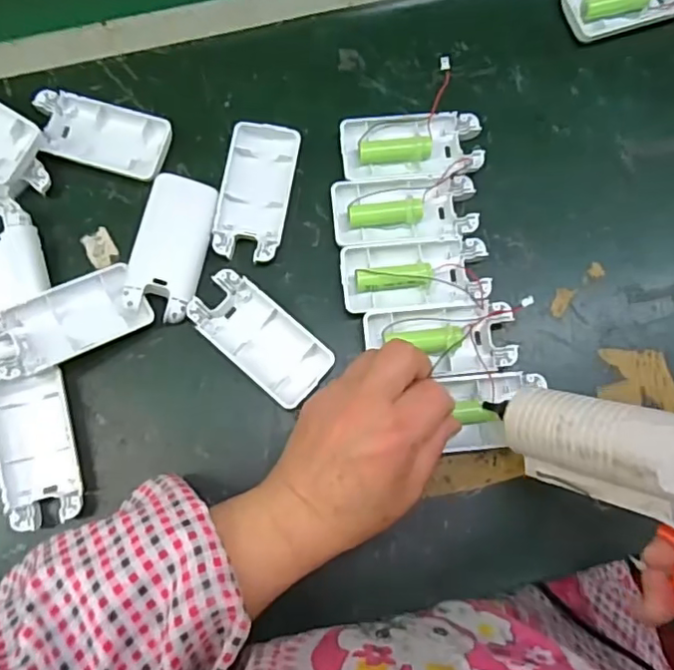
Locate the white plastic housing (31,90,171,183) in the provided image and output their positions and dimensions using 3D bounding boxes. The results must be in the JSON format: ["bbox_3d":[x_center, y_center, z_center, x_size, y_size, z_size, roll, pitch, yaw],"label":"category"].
[{"bbox_3d":[-0.160,-0.136,0.411,0.092,0.013,0.046,17,78,2],"label":"white plastic housing"}]

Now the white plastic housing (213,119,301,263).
[{"bbox_3d":[-0.054,-0.095,0.406,0.045,0.014,0.094,8,78,1],"label":"white plastic housing"}]

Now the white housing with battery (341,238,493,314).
[{"bbox_3d":[0.051,-0.038,0.392,0.093,0.013,0.046,-2,78,-2],"label":"white housing with battery"}]

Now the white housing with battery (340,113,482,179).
[{"bbox_3d":[0.051,-0.127,0.413,0.093,0.021,0.048,-5,78,-2],"label":"white housing with battery"}]

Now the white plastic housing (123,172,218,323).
[{"bbox_3d":[-0.108,-0.058,0.390,0.043,0.017,0.093,12,78,1],"label":"white plastic housing"}]

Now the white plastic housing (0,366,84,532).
[{"bbox_3d":[-0.182,0.069,0.367,0.043,0.014,0.090,-13,79,-4],"label":"white plastic housing"}]

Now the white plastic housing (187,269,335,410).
[{"bbox_3d":[-0.048,0.002,0.384,0.093,0.012,0.045,41,80,7],"label":"white plastic housing"}]

